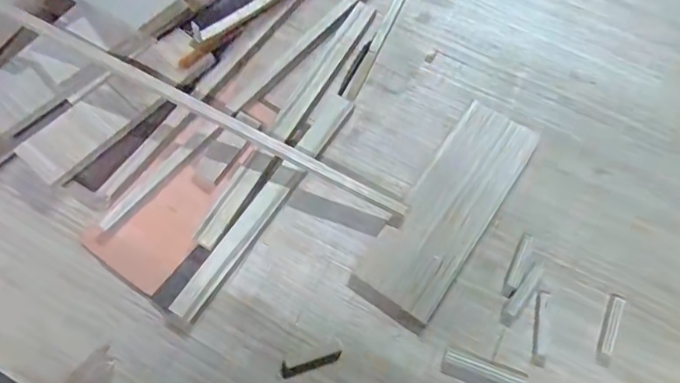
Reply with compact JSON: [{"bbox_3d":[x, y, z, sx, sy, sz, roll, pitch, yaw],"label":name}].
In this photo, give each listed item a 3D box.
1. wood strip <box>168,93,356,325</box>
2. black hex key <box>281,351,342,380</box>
[{"bbox_3d":[-0.086,0.008,0.626,0.035,0.016,0.342,32,71,10],"label":"wood strip"},{"bbox_3d":[-0.032,0.191,0.568,0.070,0.004,0.017,-17,70,-8],"label":"black hex key"}]

